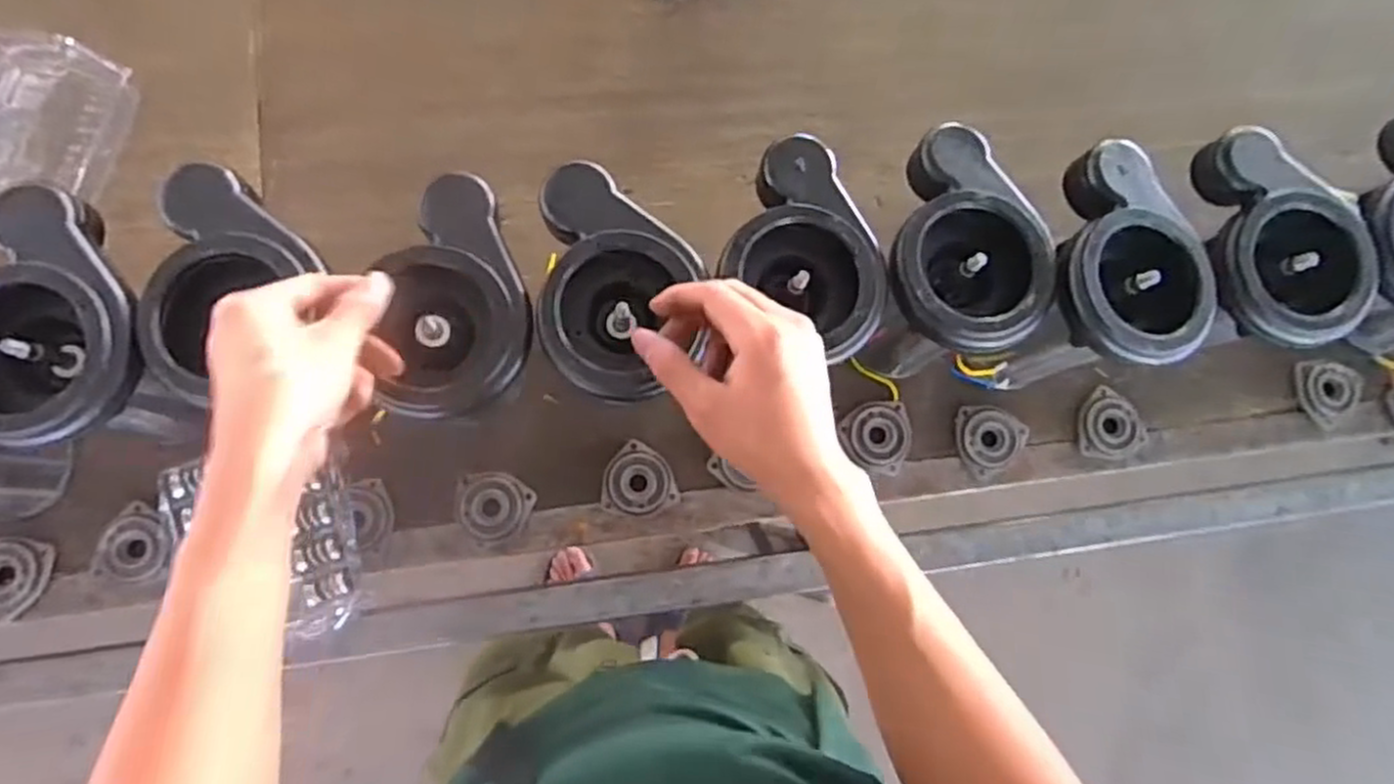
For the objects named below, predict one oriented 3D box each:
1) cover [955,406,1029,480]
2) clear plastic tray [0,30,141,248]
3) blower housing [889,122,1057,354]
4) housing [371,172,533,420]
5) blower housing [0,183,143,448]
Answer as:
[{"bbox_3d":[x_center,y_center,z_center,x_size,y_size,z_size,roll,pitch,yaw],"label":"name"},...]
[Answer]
[{"bbox_3d":[0.277,0.046,0.706,0.066,0.015,0.065,2,82,-4],"label":"cover"},{"bbox_3d":[-0.585,-0.222,0.662,0.146,0.028,0.191,18,81,-2],"label":"clear plastic tray"},{"bbox_3d":[0.205,-0.110,0.564,0.121,0.061,0.170,16,81,-2],"label":"blower housing"},{"bbox_3d":[-0.163,-0.069,0.513,0.092,0.037,0.166,0,82,-4],"label":"housing"},{"bbox_3d":[-0.421,-0.045,0.499,0.129,0.048,0.163,20,81,-2],"label":"blower housing"}]

